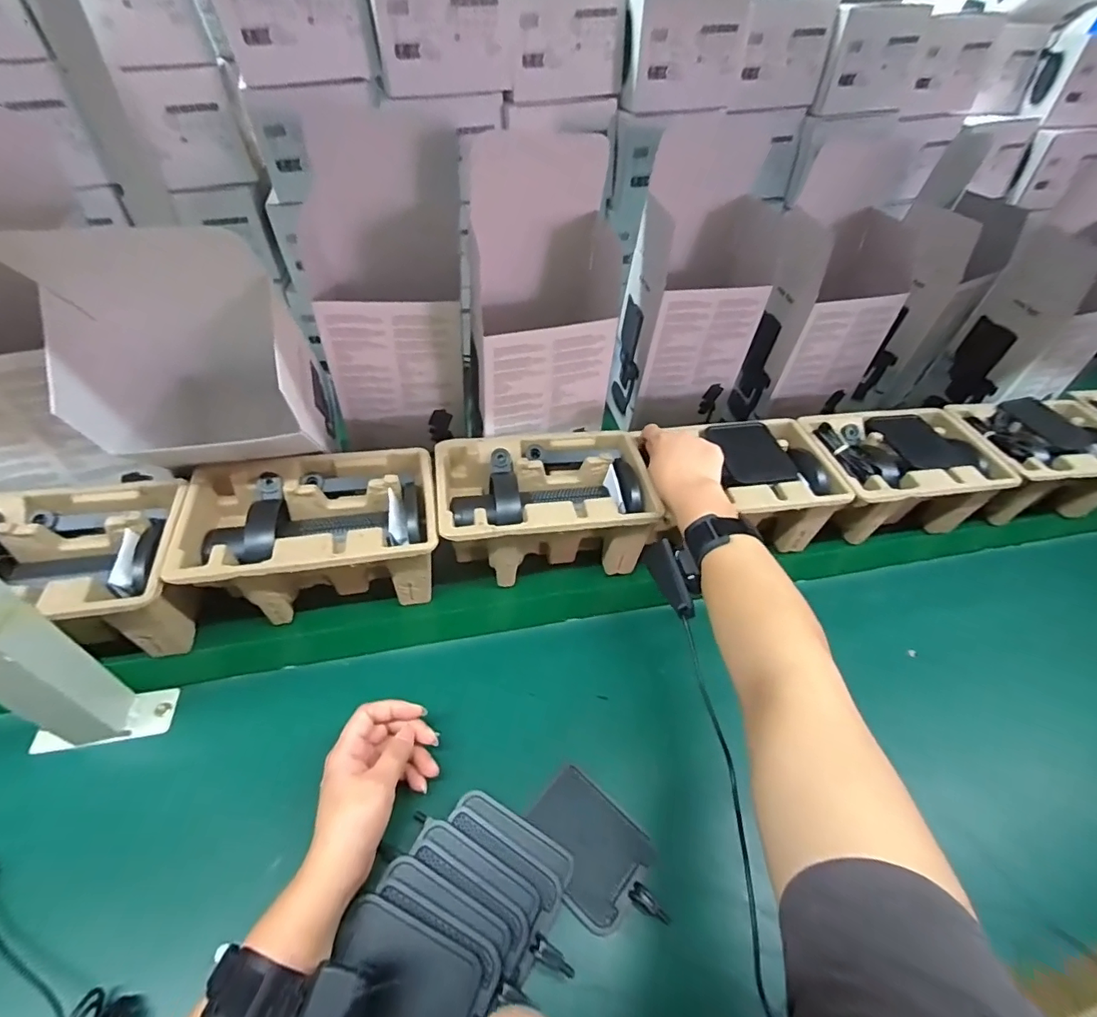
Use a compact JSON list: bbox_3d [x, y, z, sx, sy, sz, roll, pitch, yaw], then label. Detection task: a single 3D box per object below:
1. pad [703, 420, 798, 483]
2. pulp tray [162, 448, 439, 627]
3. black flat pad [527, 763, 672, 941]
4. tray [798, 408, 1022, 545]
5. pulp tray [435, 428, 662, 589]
[{"bbox_3d":[0.241,-0.070,0.612,0.077,0.008,0.105,-3,47,-8],"label":"pad"},{"bbox_3d":[-0.228,0.031,0.523,0.224,0.103,0.140,-9,48,-14],"label":"pulp tray"},{"bbox_3d":[0.037,0.270,0.401,0.111,0.009,0.078,31,52,22],"label":"black flat pad"},{"bbox_3d":[0.441,-0.043,0.665,0.240,0.106,0.154,-6,48,-11],"label":"tray"},{"bbox_3d":[-0.006,-0.002,0.577,0.221,0.099,0.146,-6,48,-10],"label":"pulp tray"}]

